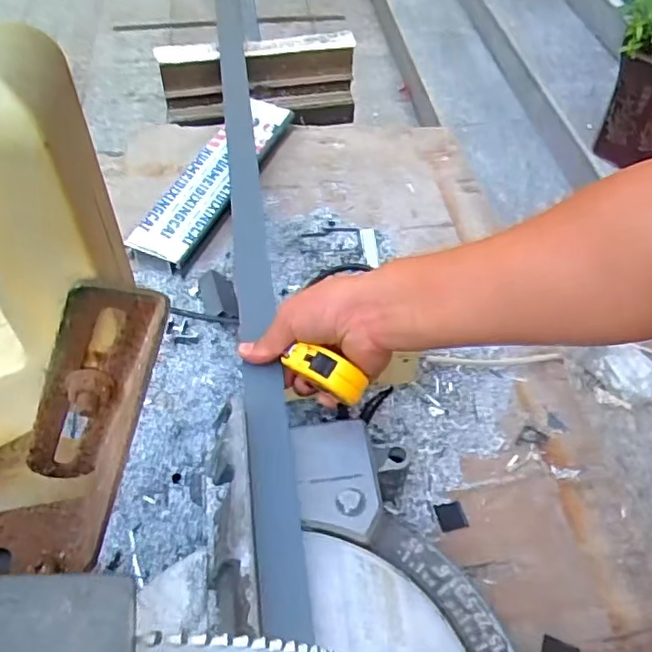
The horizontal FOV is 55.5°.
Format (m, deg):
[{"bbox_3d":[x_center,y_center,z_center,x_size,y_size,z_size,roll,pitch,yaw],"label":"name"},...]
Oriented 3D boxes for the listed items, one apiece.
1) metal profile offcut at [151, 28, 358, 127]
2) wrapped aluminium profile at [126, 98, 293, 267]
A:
[{"bbox_3d":[-0.107,-0.392,1.002,0.307,0.118,0.075,-7,53,-9],"label":"metal profile offcut"},{"bbox_3d":[-0.146,-0.203,0.840,0.092,0.041,0.338,18,53,11],"label":"wrapped aluminium profile"}]

